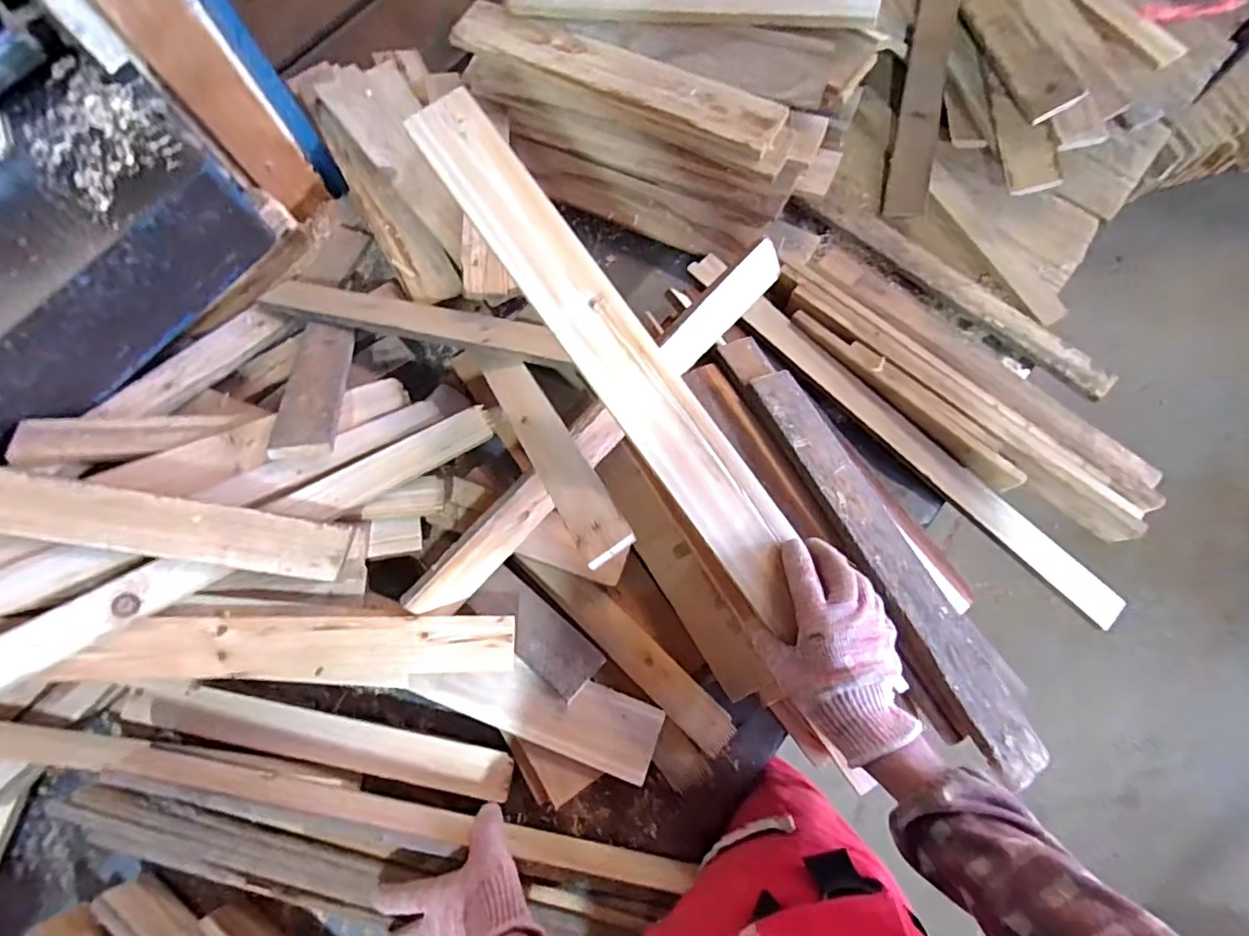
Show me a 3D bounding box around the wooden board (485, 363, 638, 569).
[{"bbox_3d":[-0.083,-0.029,0.595,0.050,0.014,0.324,-29,52,-7],"label":"wooden board"}]

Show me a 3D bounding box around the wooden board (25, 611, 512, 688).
[{"bbox_3d":[-0.321,0.187,0.566,0.404,0.030,0.070,4,85,-11],"label":"wooden board"}]

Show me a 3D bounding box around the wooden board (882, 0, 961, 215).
[{"bbox_3d":[0.448,-0.620,0.803,0.060,0.025,0.484,11,96,31],"label":"wooden board"}]

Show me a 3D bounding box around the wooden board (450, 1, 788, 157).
[{"bbox_3d":[-0.011,-0.551,0.764,0.489,0.018,0.084,26,76,9],"label":"wooden board"}]

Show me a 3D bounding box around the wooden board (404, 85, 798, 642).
[{"bbox_3d":[-0.009,-0.113,0.507,0.080,0.011,0.565,-34,86,-8],"label":"wooden board"}]

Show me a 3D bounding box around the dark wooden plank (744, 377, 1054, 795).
[{"bbox_3d":[0.274,0.083,0.582,0.068,0.018,0.453,-18,67,-20],"label":"dark wooden plank"}]

